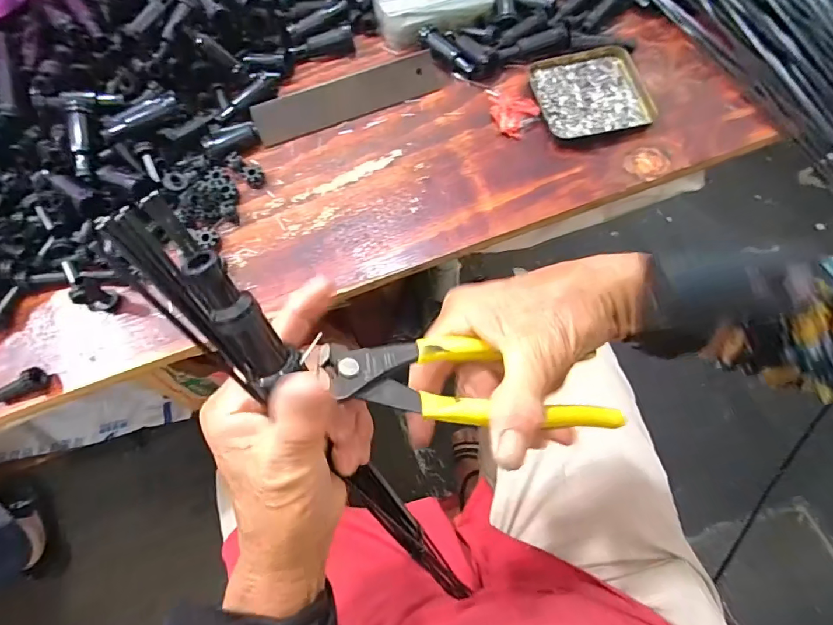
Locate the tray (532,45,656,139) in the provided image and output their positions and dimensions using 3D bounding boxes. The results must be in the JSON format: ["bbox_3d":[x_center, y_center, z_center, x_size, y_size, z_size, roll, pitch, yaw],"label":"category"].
[{"bbox_3d":[0.160,-0.205,0.420,0.098,0.010,0.090,-11,68,-2],"label":"tray"}]

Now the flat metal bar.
[{"bbox_3d":[-0.060,-0.204,0.432,0.186,0.005,0.037,-21,111,-5],"label":"flat metal bar"}]

